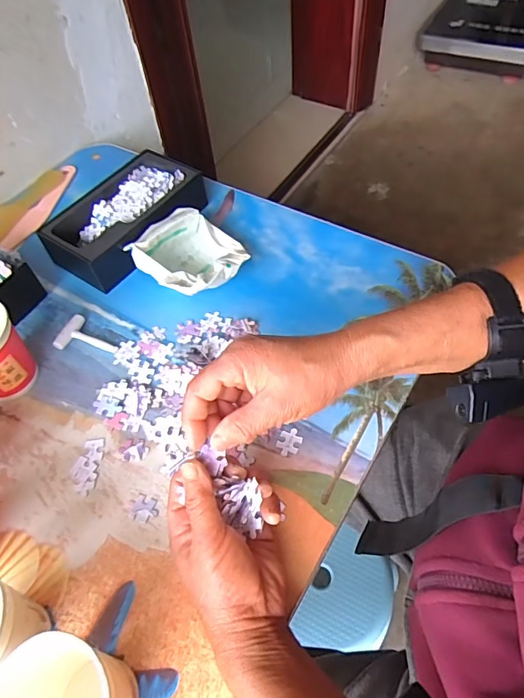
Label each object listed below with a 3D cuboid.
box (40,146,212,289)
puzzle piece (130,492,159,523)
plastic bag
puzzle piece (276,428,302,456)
[{"bbox_3d":[-0.161,-0.159,0.565,0.115,0.052,0.186,32,65,23],"label":"box"},{"bbox_3d":[-0.099,0.135,0.391,0.023,0.004,0.022,22,61,18],"label":"puzzle piece"},{"bbox_3d":[-0.081,-0.103,0.518,0.111,0.061,0.102,38,67,25],"label":"plastic bag"},{"bbox_3d":[0.025,0.083,0.418,0.020,0.004,0.026,15,59,14],"label":"puzzle piece"}]

